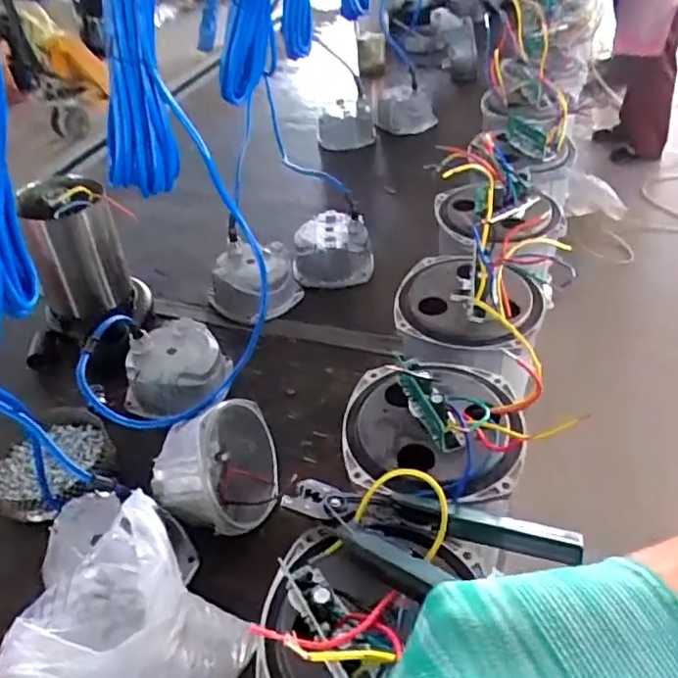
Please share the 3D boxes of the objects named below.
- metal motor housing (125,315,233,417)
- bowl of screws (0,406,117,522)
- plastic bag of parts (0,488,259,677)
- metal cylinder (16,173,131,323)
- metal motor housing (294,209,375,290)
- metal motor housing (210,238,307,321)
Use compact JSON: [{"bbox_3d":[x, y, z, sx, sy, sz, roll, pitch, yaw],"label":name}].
[{"bbox_3d":[-0.203,0.041,0.799,0.113,0.072,0.124,-3,41,3],"label":"metal motor housing"},{"bbox_3d":[-0.335,0.137,0.717,0.153,0.046,0.140,-3,41,3],"label":"bowl of screws"},{"bbox_3d":[-0.192,0.262,0.479,0.158,0.168,0.213,15,45,22],"label":"plastic bag of parts"},{"bbox_3d":[-0.370,-0.122,0.867,0.120,0.186,0.107,-24,44,-20],"label":"metal cylinder"},{"bbox_3d":[-0.011,-0.148,0.998,0.126,0.070,0.111,-4,41,2],"label":"metal motor housing"},{"bbox_3d":[-0.132,-0.091,0.950,0.139,0.070,0.132,-14,42,-9],"label":"metal motor housing"}]

